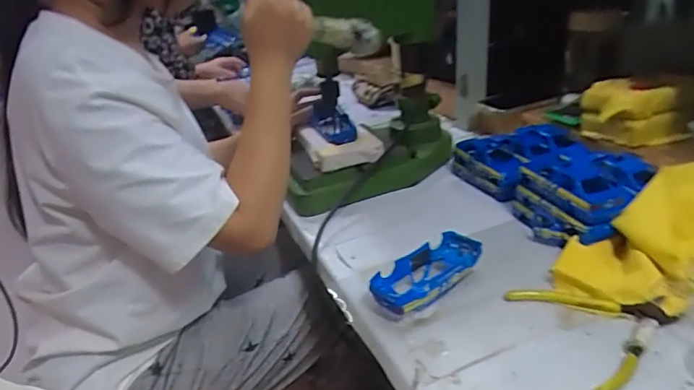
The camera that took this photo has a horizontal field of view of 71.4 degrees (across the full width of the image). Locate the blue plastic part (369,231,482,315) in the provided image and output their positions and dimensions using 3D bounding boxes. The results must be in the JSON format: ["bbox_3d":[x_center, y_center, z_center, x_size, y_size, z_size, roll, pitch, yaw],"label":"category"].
[{"bbox_3d":[0.085,0.087,0.509,0.131,0.039,0.054,-25,31,-32],"label":"blue plastic part"}]

